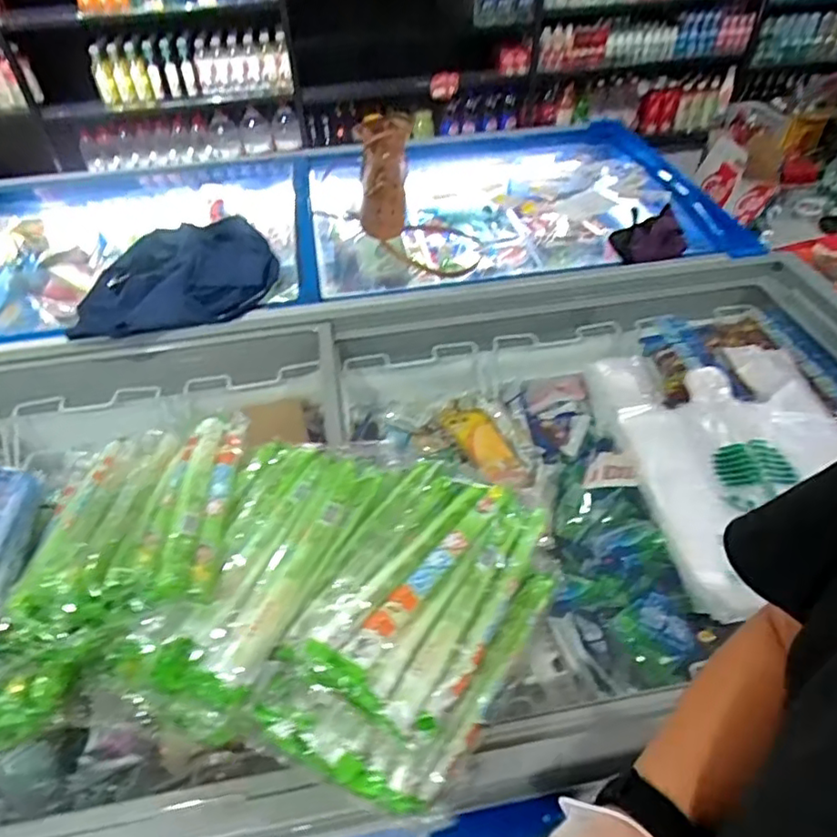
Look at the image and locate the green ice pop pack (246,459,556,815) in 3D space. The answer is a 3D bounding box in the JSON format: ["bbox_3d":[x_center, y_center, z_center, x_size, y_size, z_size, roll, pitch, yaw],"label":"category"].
[{"bbox_3d":[0.006,0.195,0.611,0.197,0.107,0.340,21,50,22],"label":"green ice pop pack"}]

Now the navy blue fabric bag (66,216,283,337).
[{"bbox_3d":[-0.465,-0.288,1.172,0.332,0.104,0.342,-7,45,-5],"label":"navy blue fabric bag"}]

